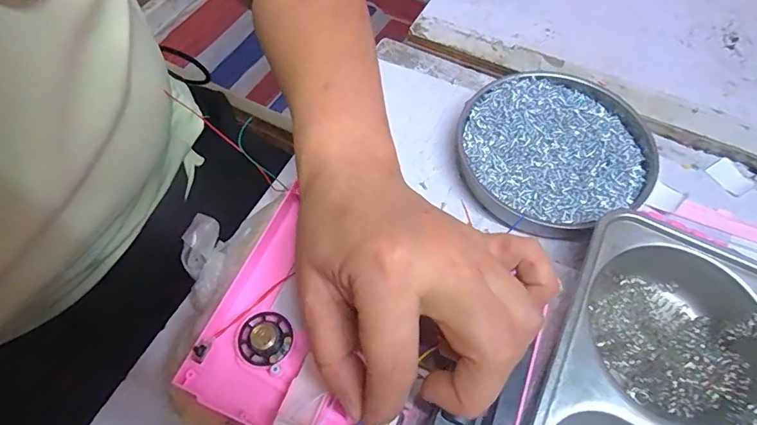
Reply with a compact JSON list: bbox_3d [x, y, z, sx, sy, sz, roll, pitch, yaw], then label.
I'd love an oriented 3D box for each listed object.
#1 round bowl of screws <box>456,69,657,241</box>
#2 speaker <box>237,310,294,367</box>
[{"bbox_3d":[0.126,-0.047,0.331,0.139,0.018,0.130,0,60,0],"label":"round bowl of screws"},{"bbox_3d":[-0.060,0.066,0.238,0.028,0.008,0.027,0,60,0],"label":"speaker"}]

